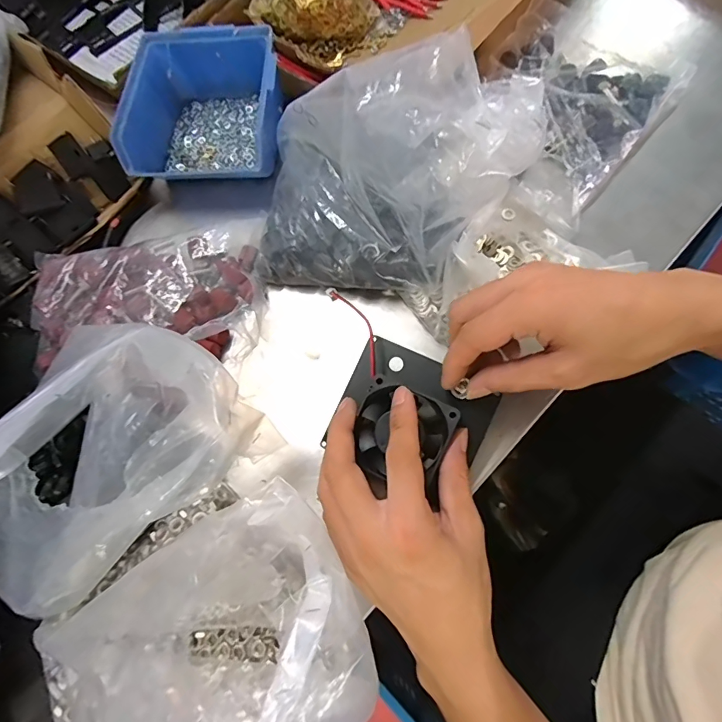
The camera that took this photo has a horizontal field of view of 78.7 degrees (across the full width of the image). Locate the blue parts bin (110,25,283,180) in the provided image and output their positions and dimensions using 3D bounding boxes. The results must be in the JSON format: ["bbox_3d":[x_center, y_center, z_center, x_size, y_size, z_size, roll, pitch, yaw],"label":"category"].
[{"bbox_3d":[-0.133,-0.217,0.397,0.131,0.074,0.130,0,71,5],"label":"blue parts bin"}]

